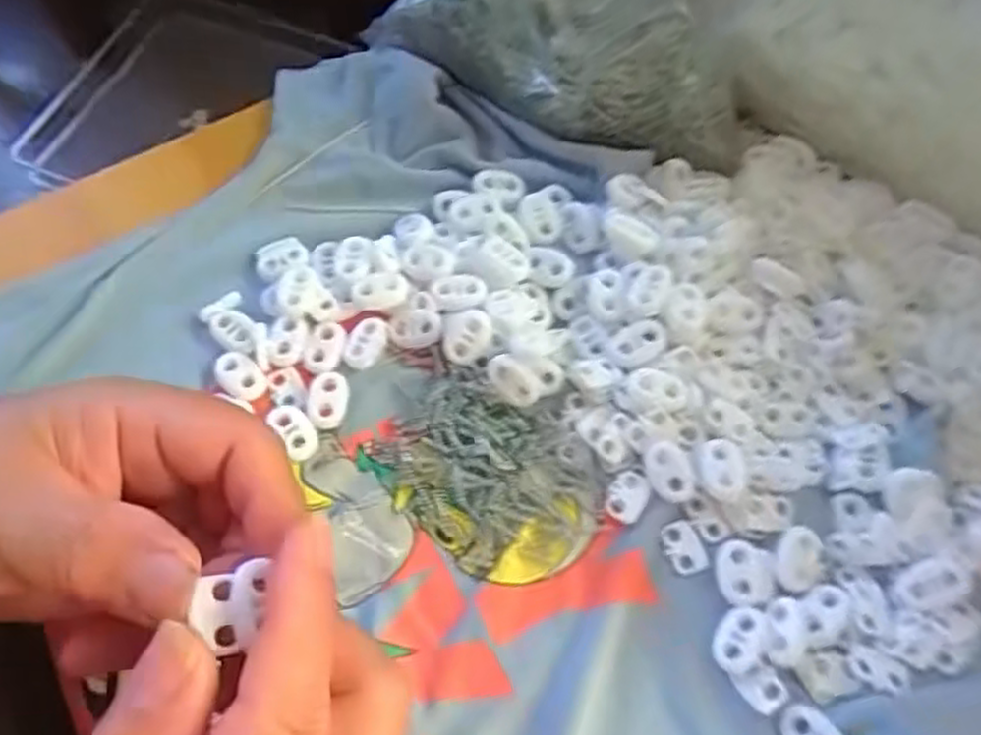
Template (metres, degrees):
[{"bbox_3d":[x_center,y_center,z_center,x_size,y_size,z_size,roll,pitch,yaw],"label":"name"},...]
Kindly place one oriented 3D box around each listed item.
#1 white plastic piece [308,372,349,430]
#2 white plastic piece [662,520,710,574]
[{"bbox_3d":[-0.063,0.013,0.289,0.014,0.005,0.022,-4,68,1],"label":"white plastic piece"},{"bbox_3d":[0.068,0.064,0.265,0.013,0.004,0.018,-18,69,-5],"label":"white plastic piece"}]

